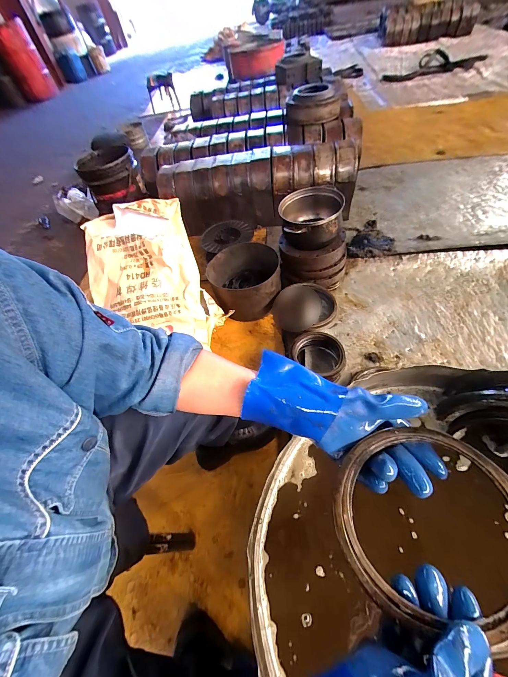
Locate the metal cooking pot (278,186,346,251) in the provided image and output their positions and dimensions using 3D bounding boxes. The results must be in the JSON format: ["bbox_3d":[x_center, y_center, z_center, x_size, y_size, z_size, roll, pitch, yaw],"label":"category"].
[{"bbox_3d":[0.198,-0.410,0.945,0.206,0.114,0.226,-1,54,8],"label":"metal cooking pot"}]

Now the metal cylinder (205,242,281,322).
[{"bbox_3d":[-0.037,-0.213,1.008,0.260,0.146,0.253,-2,53,2],"label":"metal cylinder"}]

